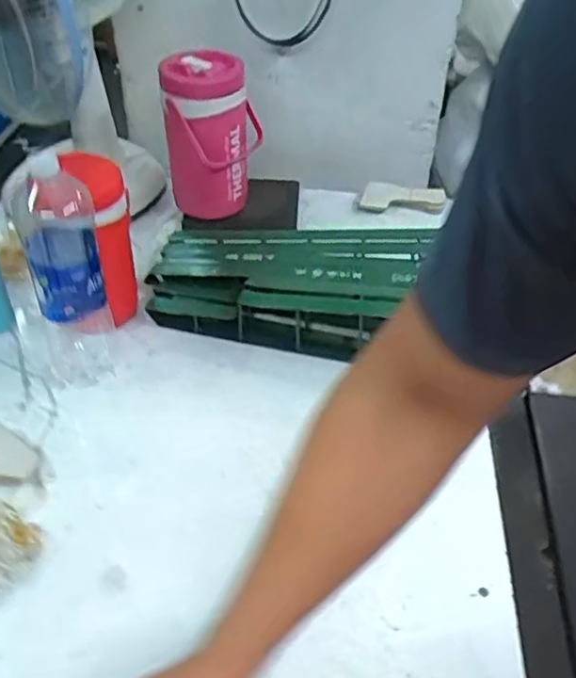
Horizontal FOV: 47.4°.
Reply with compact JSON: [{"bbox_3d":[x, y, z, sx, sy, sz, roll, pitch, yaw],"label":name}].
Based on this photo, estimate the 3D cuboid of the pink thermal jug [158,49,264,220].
[{"bbox_3d":[-0.132,-0.348,1.161,0.163,0.274,0.132,-3,44,-6],"label":"pink thermal jug"}]

